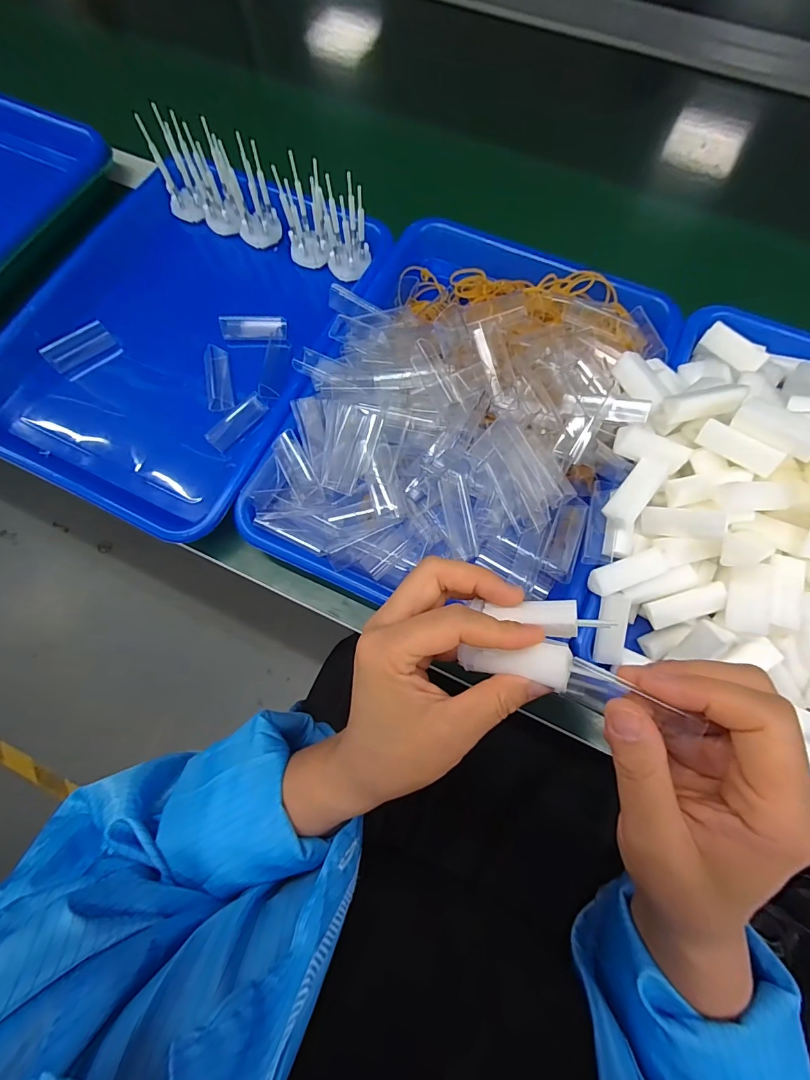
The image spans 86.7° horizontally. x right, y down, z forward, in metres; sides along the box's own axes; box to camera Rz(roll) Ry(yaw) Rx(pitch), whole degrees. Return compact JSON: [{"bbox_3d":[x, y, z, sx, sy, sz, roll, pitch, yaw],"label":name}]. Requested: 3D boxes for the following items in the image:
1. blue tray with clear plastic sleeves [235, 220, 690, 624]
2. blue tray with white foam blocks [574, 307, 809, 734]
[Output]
[{"bbox_3d":[0.049,-0.105,0.320,0.246,0.054,0.319,21,74,8],"label":"blue tray with clear plastic sleeves"},{"bbox_3d":[0.270,-0.023,0.271,0.289,0.100,0.319,28,75,9],"label":"blue tray with white foam blocks"}]

